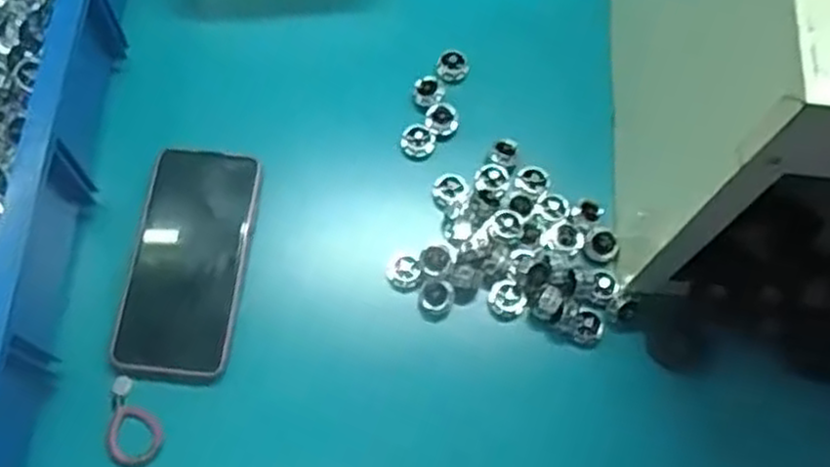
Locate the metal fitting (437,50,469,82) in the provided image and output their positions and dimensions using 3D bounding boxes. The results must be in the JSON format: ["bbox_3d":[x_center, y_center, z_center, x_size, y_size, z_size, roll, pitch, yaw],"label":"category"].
[{"bbox_3d":[0.031,-0.135,0.611,0.023,0.014,0.020,-3,67,0],"label":"metal fitting"}]

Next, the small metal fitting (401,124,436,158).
[{"bbox_3d":[0.003,-0.072,0.587,0.026,0.014,0.022,-3,67,0],"label":"small metal fitting"}]

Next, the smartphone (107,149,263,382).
[{"bbox_3d":[-0.161,0.016,0.537,0.079,0.013,0.171,3,67,3],"label":"smartphone"}]

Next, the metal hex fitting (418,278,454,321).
[{"bbox_3d":[0.015,0.047,0.539,0.022,0.021,0.026,33,72,14],"label":"metal hex fitting"}]

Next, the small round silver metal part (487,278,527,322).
[{"bbox_3d":[0.066,0.048,0.543,0.027,0.014,0.028,0,67,1],"label":"small round silver metal part"}]

